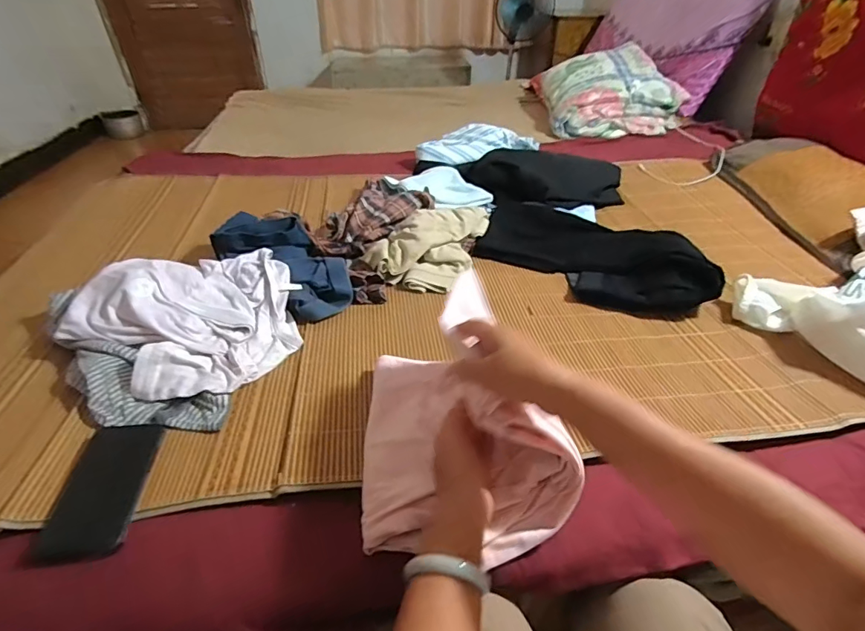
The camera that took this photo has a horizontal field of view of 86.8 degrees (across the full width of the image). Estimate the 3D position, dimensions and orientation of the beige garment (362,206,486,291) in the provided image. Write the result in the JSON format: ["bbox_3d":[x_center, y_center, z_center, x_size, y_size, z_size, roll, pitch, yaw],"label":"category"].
[{"bbox_3d":[-0.003,-0.164,0.952,0.189,0.085,0.306,11,39,14],"label":"beige garment"}]

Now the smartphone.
[{"bbox_3d":[-0.370,0.193,0.517,0.085,0.009,0.168,-6,38,-7],"label":"smartphone"}]

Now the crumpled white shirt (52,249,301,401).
[{"bbox_3d":[-0.363,-0.014,0.726,0.309,0.083,0.308,0,38,0],"label":"crumpled white shirt"}]

